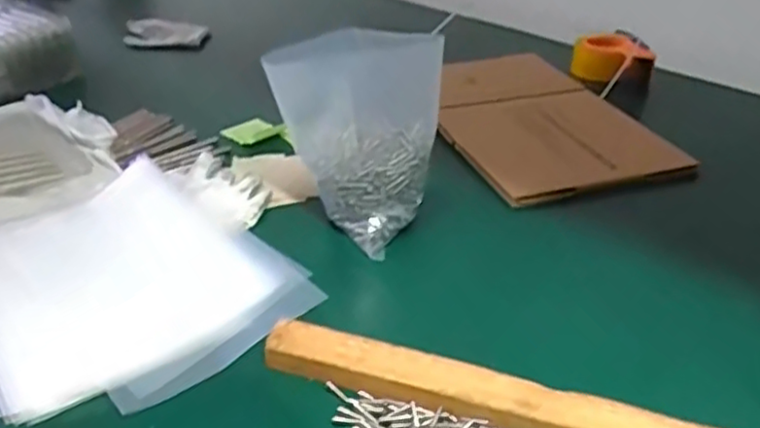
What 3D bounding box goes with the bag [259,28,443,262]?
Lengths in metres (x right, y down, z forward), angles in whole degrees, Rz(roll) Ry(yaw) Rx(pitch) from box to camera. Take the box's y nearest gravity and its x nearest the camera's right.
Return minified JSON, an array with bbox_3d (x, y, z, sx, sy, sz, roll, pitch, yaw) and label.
[{"bbox_3d":[-0.005,-0.083,0.728,0.164,0.224,0.044,-19,24,-2],"label":"bag"}]

